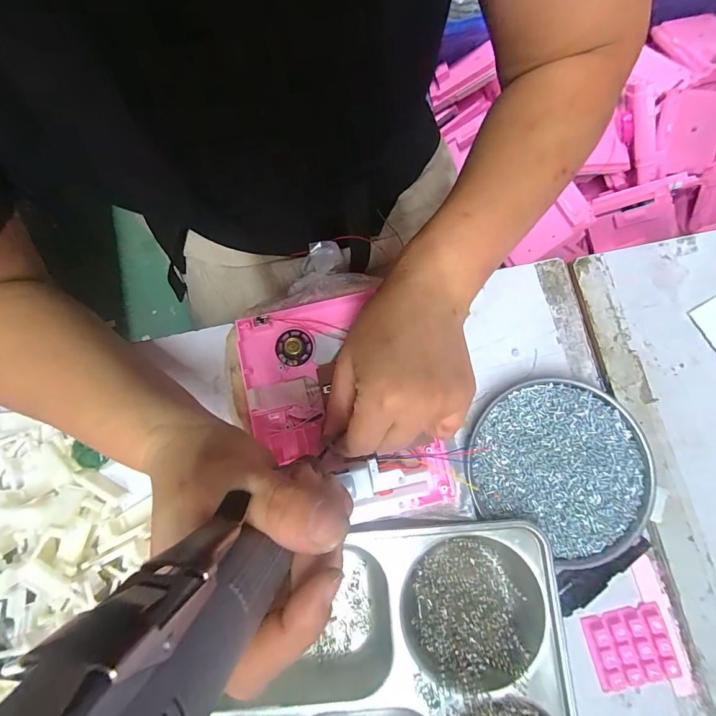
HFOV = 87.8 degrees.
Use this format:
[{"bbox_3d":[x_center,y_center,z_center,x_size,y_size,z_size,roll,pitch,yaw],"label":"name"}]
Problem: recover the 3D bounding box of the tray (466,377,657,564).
[{"bbox_3d":[0.156,0.082,0.290,0.133,0.020,0.124,0,80,1],"label":"tray"}]

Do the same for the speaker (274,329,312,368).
[{"bbox_3d":[-0.049,-0.009,0.282,0.028,0.010,0.029,0,80,1],"label":"speaker"}]

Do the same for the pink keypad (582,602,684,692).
[{"bbox_3d":[0.202,0.216,0.277,0.055,0.010,0.048,-13,80,-2],"label":"pink keypad"}]

